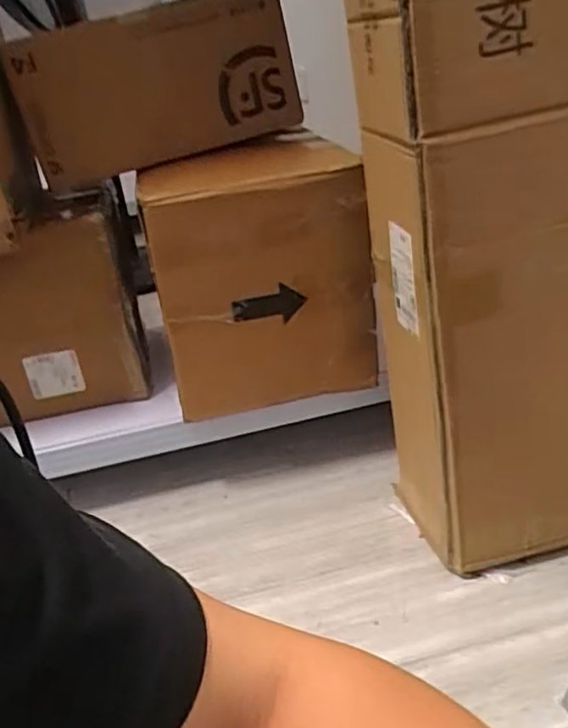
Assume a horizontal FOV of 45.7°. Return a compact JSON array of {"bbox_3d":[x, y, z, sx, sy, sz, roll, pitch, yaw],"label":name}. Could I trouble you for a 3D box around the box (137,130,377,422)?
[{"bbox_3d":[-0.045,-0.147,1.050,0.302,0.342,0.240,-12,26,-7],"label":"box"}]

